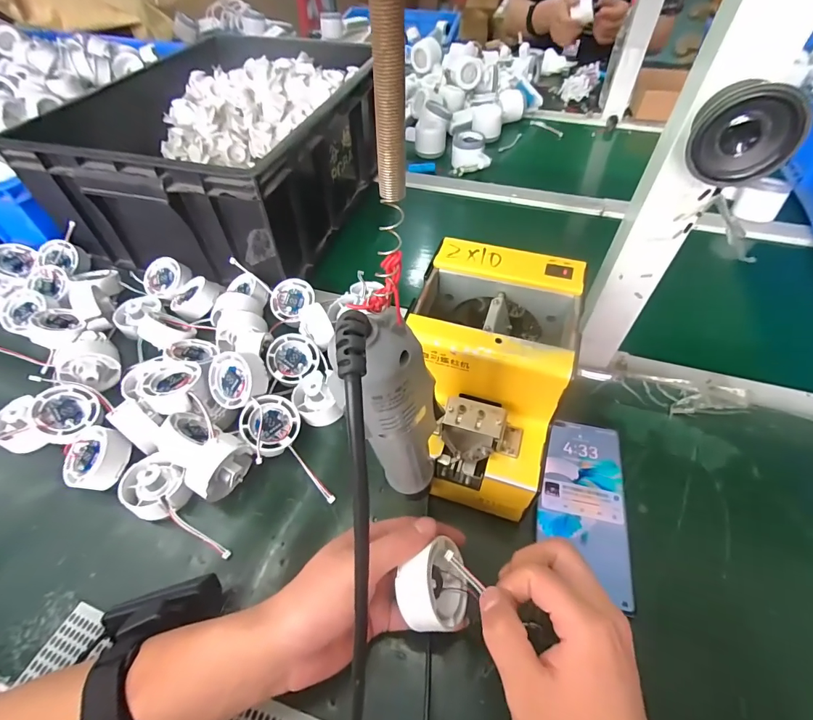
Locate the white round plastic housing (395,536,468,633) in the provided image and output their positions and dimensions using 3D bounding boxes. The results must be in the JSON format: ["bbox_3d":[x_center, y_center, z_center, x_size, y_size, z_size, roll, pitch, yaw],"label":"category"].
[{"bbox_3d":[0.016,0.148,0.273,0.029,0.053,0.052,-20,46,29],"label":"white round plastic housing"}]

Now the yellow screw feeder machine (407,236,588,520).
[{"bbox_3d":[0.064,0.016,0.354,0.122,0.142,0.174,15,53,13],"label":"yellow screw feeder machine"}]

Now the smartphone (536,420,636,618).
[{"bbox_3d":[0.155,0.122,0.361,0.072,0.004,0.150,10,52,9],"label":"smartphone"}]

